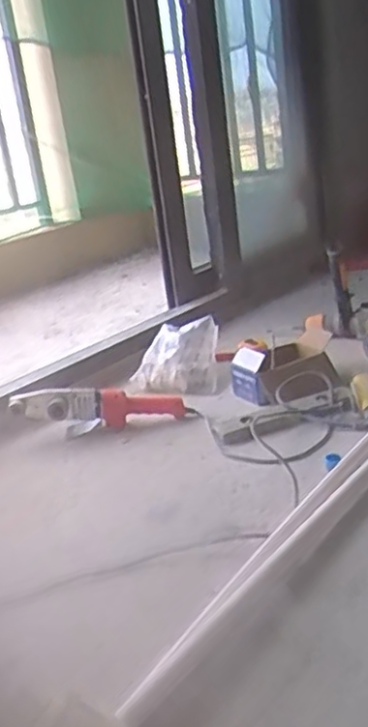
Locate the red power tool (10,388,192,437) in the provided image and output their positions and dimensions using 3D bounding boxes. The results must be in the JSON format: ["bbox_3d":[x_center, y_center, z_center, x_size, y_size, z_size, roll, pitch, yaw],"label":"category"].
[{"bbox_3d":[-0.163,0.089,1.342,0.343,0.082,0.066,1,18,-13],"label":"red power tool"}]

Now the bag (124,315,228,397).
[{"bbox_3d":[-0.022,-0.014,1.506,0.202,0.102,0.175,-6,20,4],"label":"bag"}]

